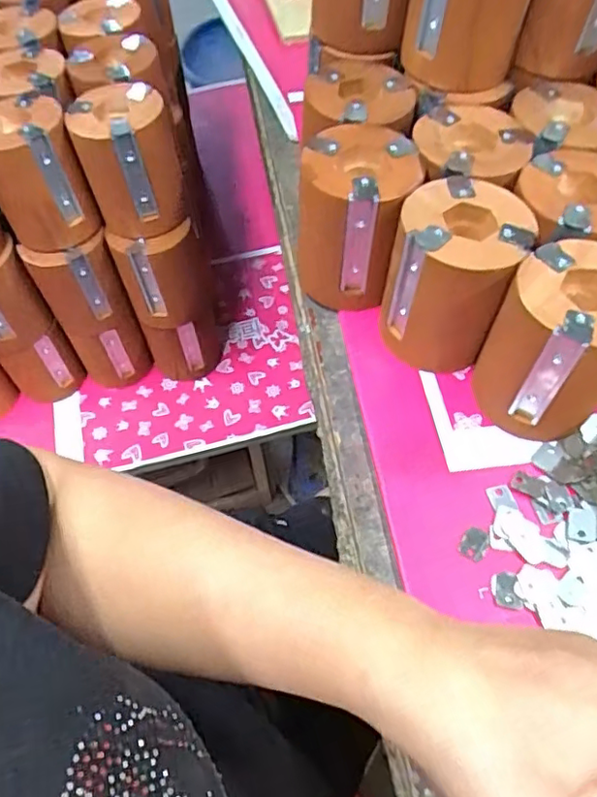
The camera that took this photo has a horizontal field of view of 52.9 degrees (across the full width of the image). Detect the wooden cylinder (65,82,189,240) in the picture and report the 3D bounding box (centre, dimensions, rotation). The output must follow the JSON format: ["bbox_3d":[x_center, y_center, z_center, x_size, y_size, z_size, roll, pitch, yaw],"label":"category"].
[{"bbox_3d":[-0.150,-0.208,0.532,0.081,0.102,0.083,-21,59,-12],"label":"wooden cylinder"}]

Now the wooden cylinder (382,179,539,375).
[{"bbox_3d":[0.101,-0.078,0.399,0.075,0.101,0.079,0,57,1],"label":"wooden cylinder"}]

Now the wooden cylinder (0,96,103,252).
[{"bbox_3d":[-0.224,-0.184,0.519,0.077,0.109,0.092,-27,60,-15],"label":"wooden cylinder"}]

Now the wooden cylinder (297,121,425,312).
[{"bbox_3d":[0.041,-0.130,0.429,0.074,0.099,0.085,8,58,6],"label":"wooden cylinder"}]

